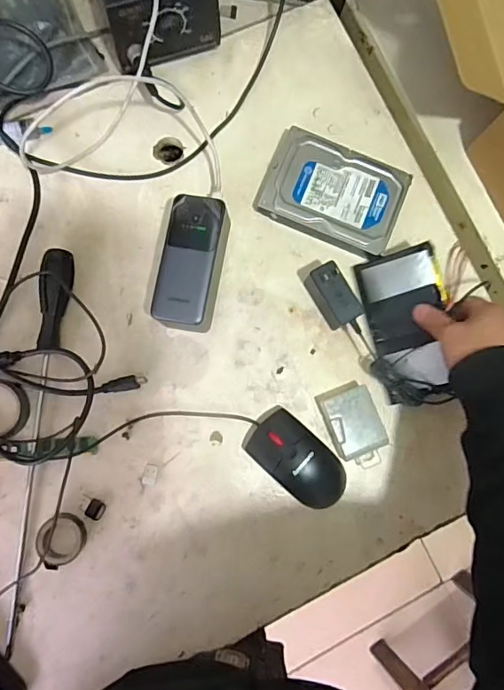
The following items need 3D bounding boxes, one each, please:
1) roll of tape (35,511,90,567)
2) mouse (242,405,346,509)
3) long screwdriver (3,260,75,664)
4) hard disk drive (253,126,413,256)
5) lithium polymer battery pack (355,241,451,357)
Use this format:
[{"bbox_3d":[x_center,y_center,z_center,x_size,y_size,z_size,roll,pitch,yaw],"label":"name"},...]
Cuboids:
[{"bbox_3d":[-0.188,0.192,0.487,0.045,0.021,0.048,1,83,-7],"label":"roll of tape"},{"bbox_3d":[0.049,0.119,0.512,0.113,0.035,0.061,44,82,0],"label":"mouse"},{"bbox_3d":[-0.212,0.099,0.490,0.027,0.026,0.392,4,83,-6],"label":"long screwdriver"},{"bbox_3d":[0.089,-0.167,0.541,0.147,0.030,0.098,23,83,-2],"label":"hard disk drive"},{"bbox_3d":[0.158,-0.048,0.514,0.082,0.008,0.101,-18,81,30],"label":"lithium polymer battery pack"}]

